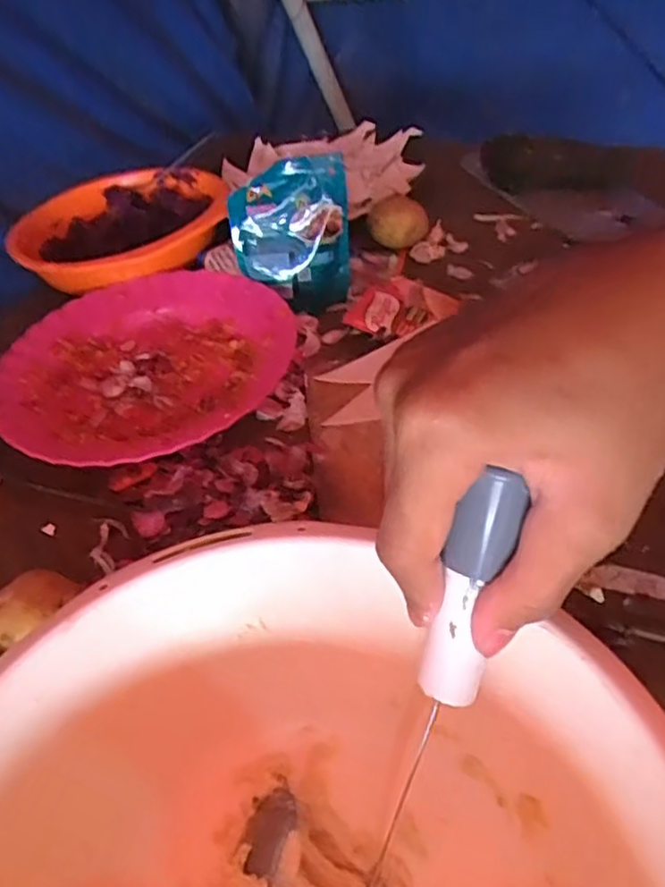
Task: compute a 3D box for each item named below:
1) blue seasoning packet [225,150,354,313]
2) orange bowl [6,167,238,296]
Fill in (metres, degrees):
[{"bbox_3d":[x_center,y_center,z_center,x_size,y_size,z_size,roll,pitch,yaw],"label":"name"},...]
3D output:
[{"bbox_3d":[-0.033,-0.162,0.531,0.089,0.113,0.019,-1,28,5],"label":"blue seasoning packet"},{"bbox_3d":[-0.198,-0.207,0.631,0.191,0.054,0.183,-4,42,4],"label":"orange bowl"}]

